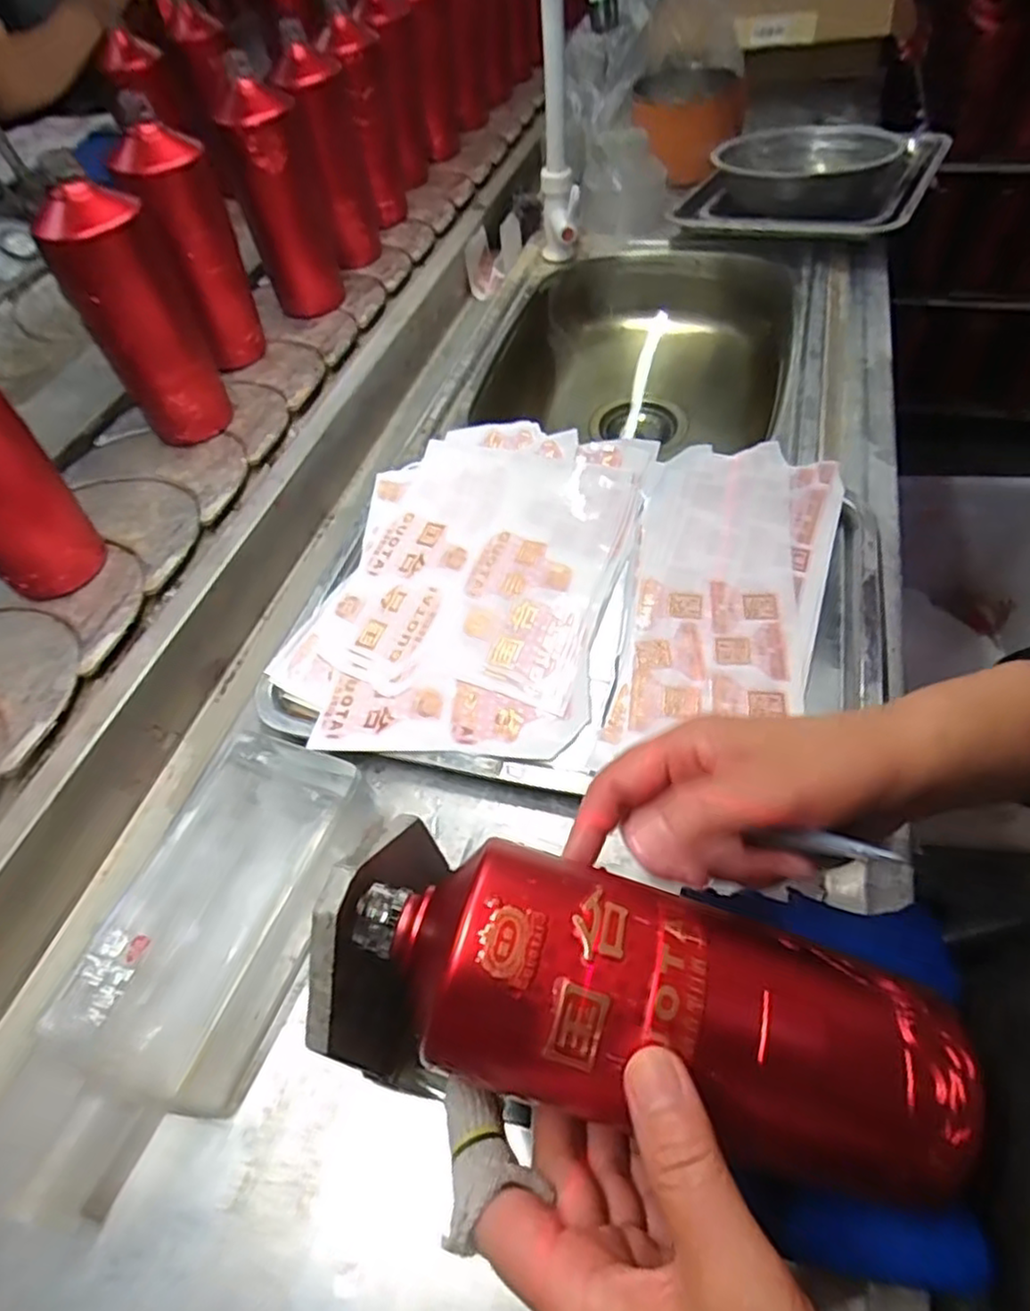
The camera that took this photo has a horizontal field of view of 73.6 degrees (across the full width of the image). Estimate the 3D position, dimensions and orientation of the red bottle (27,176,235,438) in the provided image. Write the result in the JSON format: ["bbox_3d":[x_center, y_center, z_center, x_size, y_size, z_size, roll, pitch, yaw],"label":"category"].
[{"bbox_3d":[-0.306,-0.273,0.570,0.080,0.187,0.064,-26,54,-15],"label":"red bottle"}]

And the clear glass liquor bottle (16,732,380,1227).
[{"bbox_3d":[-0.156,0.147,0.349,0.099,0.038,0.223,14,54,15],"label":"clear glass liquor bottle"}]

